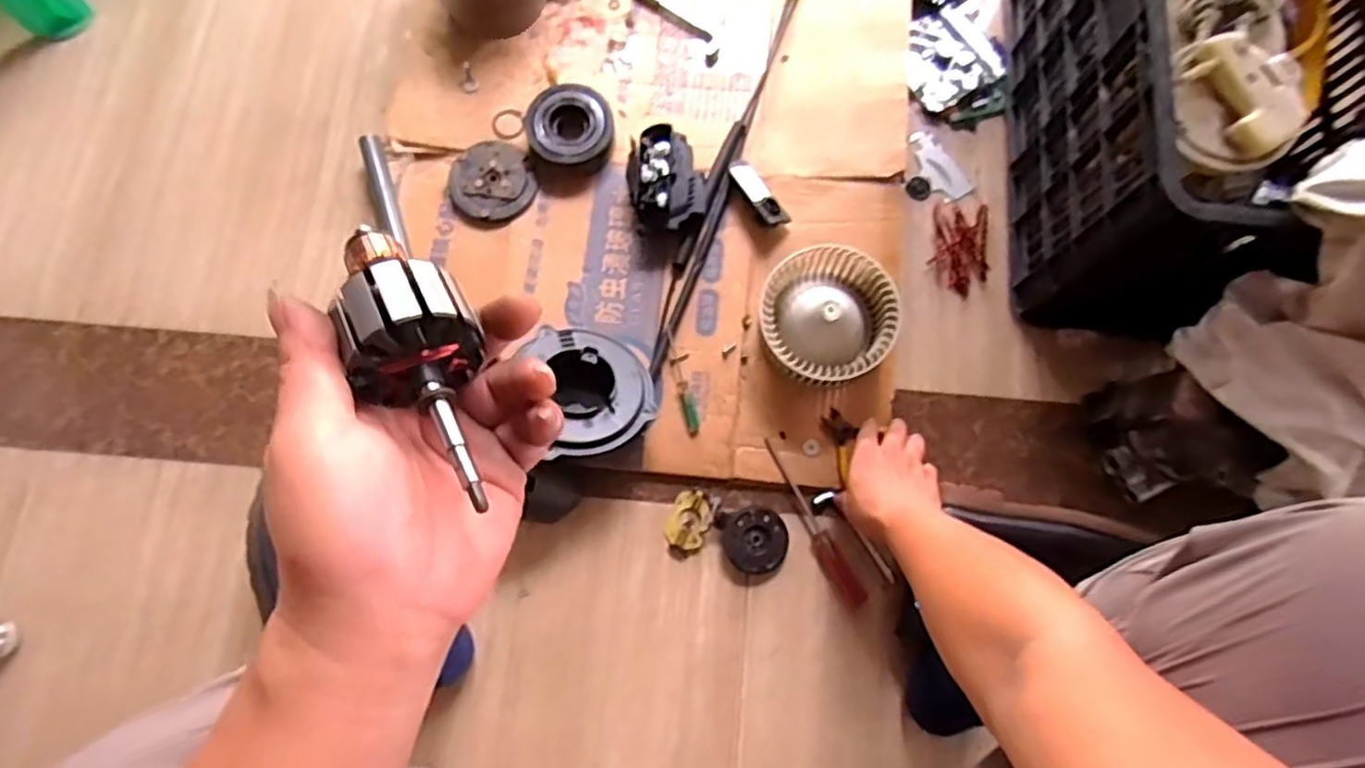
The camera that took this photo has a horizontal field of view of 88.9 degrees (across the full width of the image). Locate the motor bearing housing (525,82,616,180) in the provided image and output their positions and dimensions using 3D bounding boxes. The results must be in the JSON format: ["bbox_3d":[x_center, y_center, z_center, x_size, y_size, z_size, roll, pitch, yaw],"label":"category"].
[{"bbox_3d":[-0.133,-0.302,0.833,0.101,0.040,0.107,0,77,1],"label":"motor bearing housing"}]

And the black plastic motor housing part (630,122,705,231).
[{"bbox_3d":[-0.017,-0.228,0.800,0.081,0.062,0.113,-10,78,-2],"label":"black plastic motor housing part"}]

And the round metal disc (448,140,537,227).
[{"bbox_3d":[-0.226,-0.240,0.829,0.101,0.014,0.104,0,77,1],"label":"round metal disc"}]

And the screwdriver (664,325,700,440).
[{"bbox_3d":[-0.002,-0.005,0.765,0.016,0.012,0.124,-15,76,-2],"label":"screwdriver"}]

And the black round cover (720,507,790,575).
[{"bbox_3d":[0.080,0.168,0.746,0.067,0.015,0.068,0,76,1],"label":"black round cover"}]

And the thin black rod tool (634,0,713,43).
[{"bbox_3d":[-0.015,-0.473,0.896,0.123,0.006,0.017,35,79,9],"label":"thin black rod tool"}]

